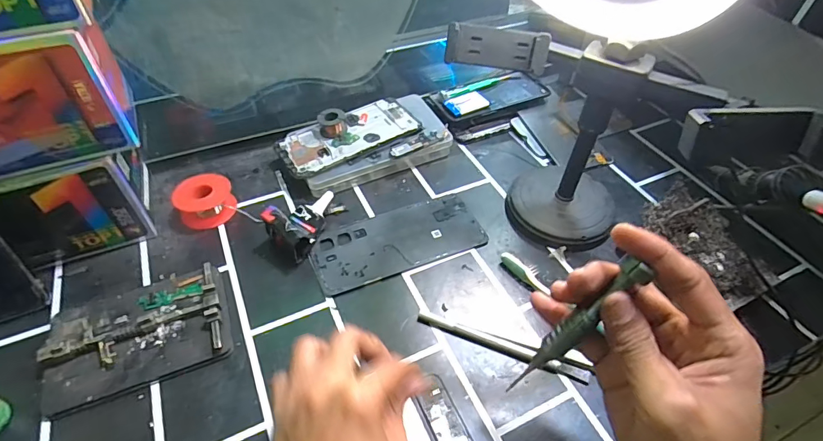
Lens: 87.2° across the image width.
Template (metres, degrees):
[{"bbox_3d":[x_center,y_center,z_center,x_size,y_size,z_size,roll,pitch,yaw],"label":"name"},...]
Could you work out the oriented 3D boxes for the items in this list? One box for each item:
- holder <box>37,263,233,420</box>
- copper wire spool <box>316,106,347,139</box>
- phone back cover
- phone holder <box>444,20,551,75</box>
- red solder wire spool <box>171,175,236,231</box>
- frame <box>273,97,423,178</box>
[{"bbox_3d":[-0.216,0.087,0.341,0.128,0.021,0.091,-17,51,-16],"label":"holder"},{"bbox_3d":[-0.088,-0.107,0.482,0.030,0.024,0.025,-7,49,-9],"label":"copper wire spool"},{"bbox_3d":[-0.013,0.018,0.418,0.163,0.004,0.073,-17,51,-17],"label":"phone back cover"},{"bbox_3d":[0.065,-0.133,0.332,0.076,0.028,0.024,10,19,2],"label":"phone holder"},{"bbox_3d":[-0.206,-0.020,0.433,0.053,0.030,0.048,-25,54,-23],"label":"red solder wire spool"},{"bbox_3d":[-0.070,-0.099,0.486,0.155,0.010,0.078,-22,53,-20],"label":"frame"}]

